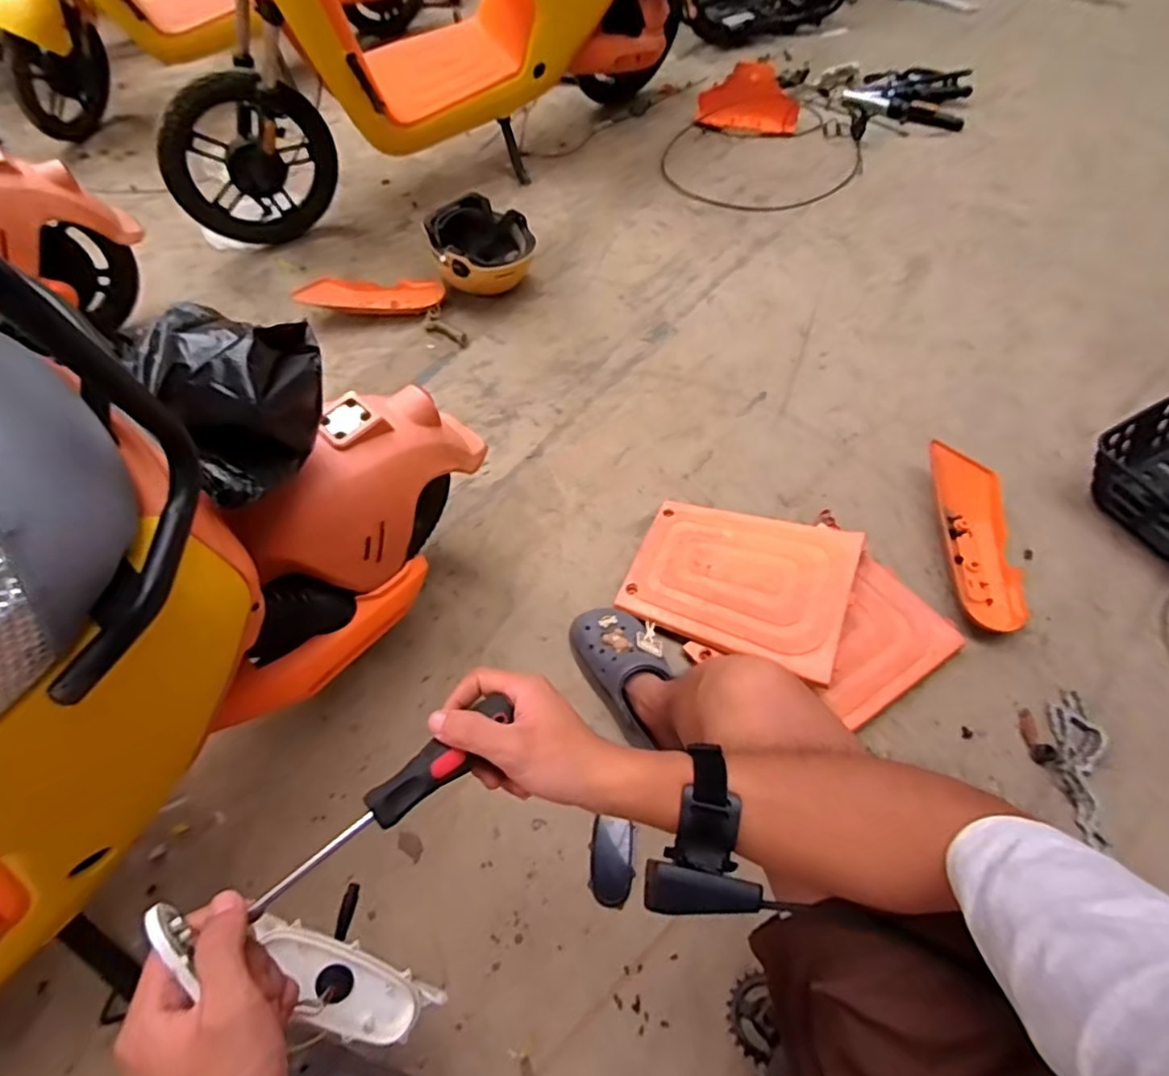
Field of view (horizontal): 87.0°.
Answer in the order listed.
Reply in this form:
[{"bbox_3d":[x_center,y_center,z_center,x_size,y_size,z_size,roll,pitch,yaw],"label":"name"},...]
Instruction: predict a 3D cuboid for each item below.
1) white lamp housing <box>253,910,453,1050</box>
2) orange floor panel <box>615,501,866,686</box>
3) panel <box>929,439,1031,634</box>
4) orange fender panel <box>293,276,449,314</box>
[{"bbox_3d":[-0.177,0.320,0.444,0.136,0.029,0.054,39,64,-9],"label":"white lamp housing"},{"bbox_3d":[0.242,0.057,0.968,0.324,0.020,0.265,14,56,24],"label":"orange floor panel"},{"bbox_3d":[0.647,-0.009,1.008,0.109,0.069,0.335,0,59,2],"label":"panel"},{"bbox_3d":[-0.484,-0.554,1.398,0.326,0.060,0.107,-2,59,1],"label":"orange fender panel"}]

